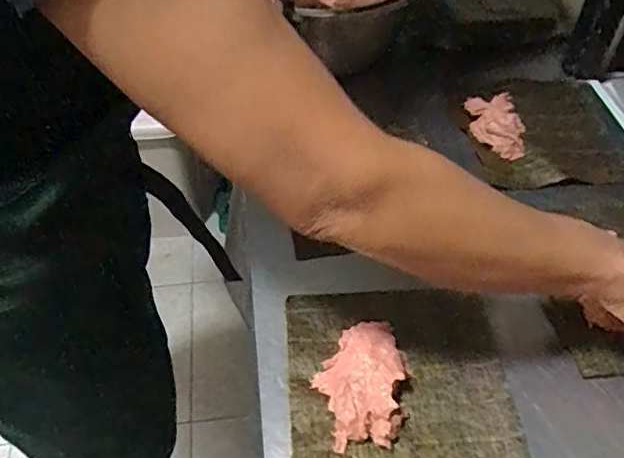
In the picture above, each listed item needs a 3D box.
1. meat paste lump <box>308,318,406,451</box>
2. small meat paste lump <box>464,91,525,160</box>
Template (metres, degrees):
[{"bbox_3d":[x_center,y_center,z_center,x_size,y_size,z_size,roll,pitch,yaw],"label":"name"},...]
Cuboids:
[{"bbox_3d":[0.040,0.129,0.485,0.072,0.029,0.098,-1,50,-1],"label":"meat paste lump"},{"bbox_3d":[0.224,-0.128,0.702,0.057,0.031,0.092,-5,50,-4],"label":"small meat paste lump"}]

